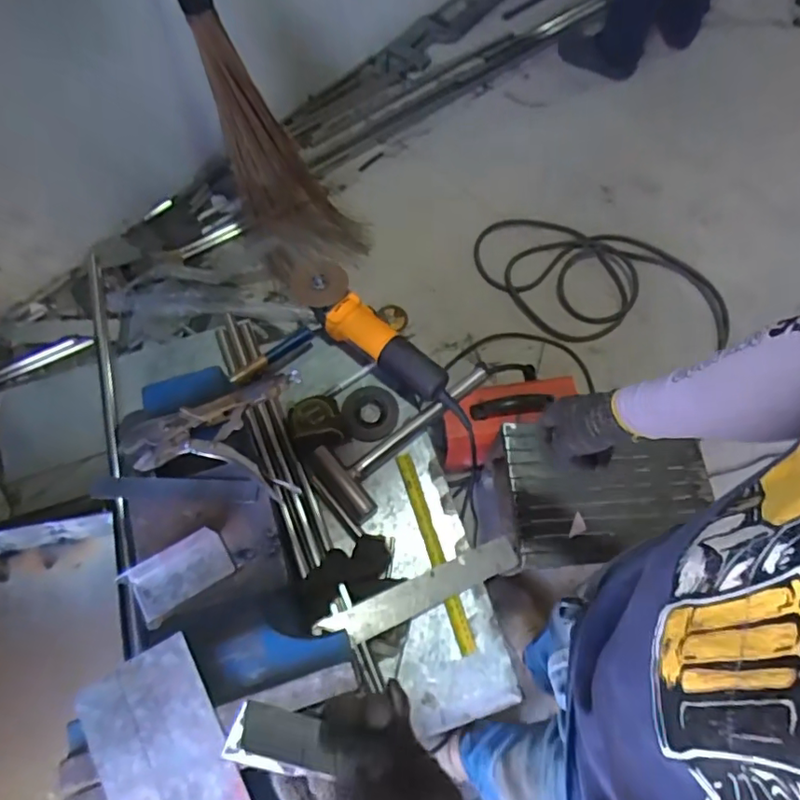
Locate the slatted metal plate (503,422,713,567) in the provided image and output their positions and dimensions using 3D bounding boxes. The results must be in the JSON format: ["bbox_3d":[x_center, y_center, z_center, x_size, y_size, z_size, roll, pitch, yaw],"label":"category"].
[{"bbox_3d":[0.366,0.156,0.995,0.339,0.024,0.245,-1,66,-2],"label":"slatted metal plate"}]

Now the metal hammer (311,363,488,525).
[{"bbox_3d":[0.019,0.048,0.852,0.298,0.034,0.120,-35,72,-15],"label":"metal hammer"}]

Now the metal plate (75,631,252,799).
[{"bbox_3d":[-0.189,0.315,0.473,0.101,0.008,0.204,-29,70,-13],"label":"metal plate"}]

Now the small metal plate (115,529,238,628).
[{"bbox_3d":[-0.232,0.181,0.597,0.104,0.023,0.062,-35,74,-8],"label":"small metal plate"}]

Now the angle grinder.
[{"bbox_3d":[-0.030,-0.081,0.867,0.078,0.092,0.328,-42,73,-18],"label":"angle grinder"}]

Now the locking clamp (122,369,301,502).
[{"bbox_3d":[-0.224,0.042,0.669,0.203,0.030,0.149,-3,66,-3],"label":"locking clamp"}]

